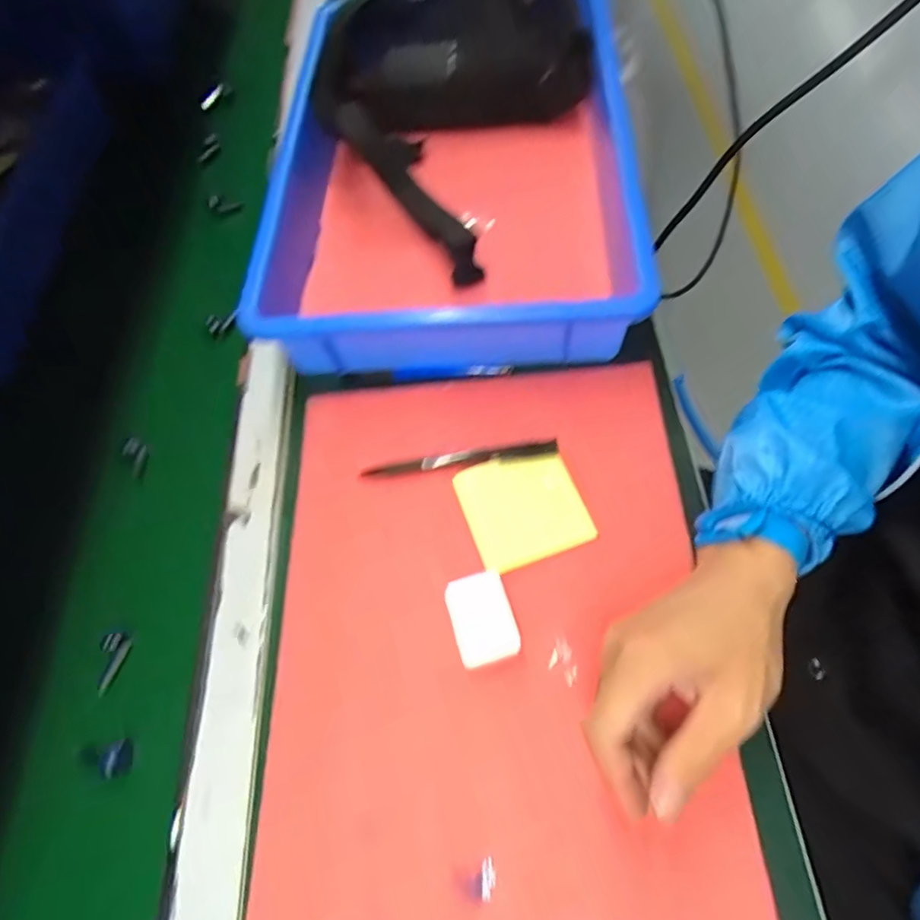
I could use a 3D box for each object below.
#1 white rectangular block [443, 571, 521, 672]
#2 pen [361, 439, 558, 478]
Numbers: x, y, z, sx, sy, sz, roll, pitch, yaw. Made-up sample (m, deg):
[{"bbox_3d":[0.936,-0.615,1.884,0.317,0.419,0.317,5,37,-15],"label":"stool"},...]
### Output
[{"bbox_3d":[0.013,0.096,0.337,0.036,0.016,0.053,-18,63,-1],"label":"white rectangular block"},{"bbox_3d":[0.000,0.000,0.393,0.136,0.011,0.012,-8,64,4],"label":"pen"}]

